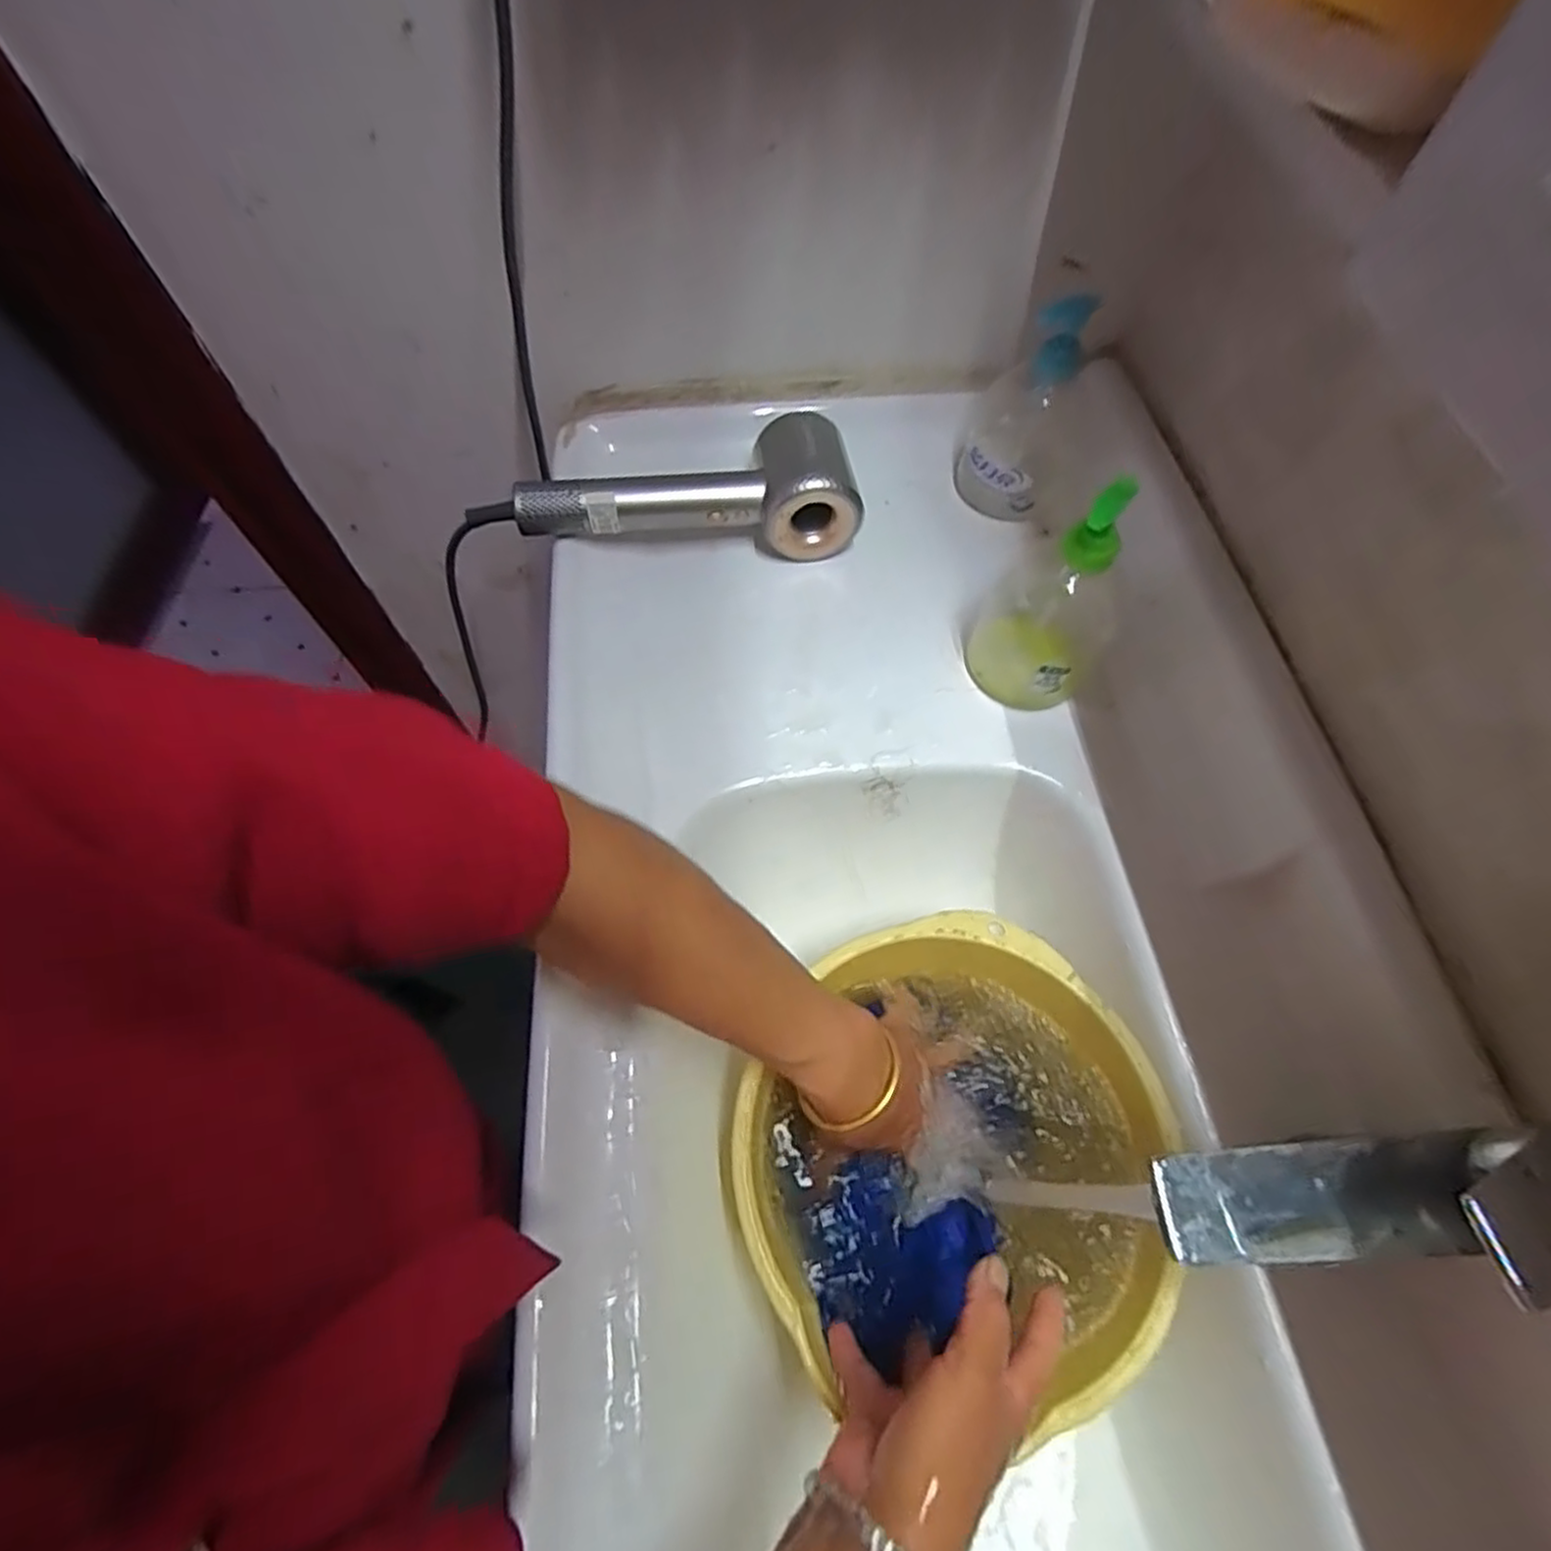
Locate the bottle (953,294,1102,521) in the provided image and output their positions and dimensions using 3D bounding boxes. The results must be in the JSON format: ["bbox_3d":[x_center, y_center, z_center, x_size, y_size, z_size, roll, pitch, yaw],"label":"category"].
[{"bbox_3d":[0.187,-0.275,0.556,0.077,0.159,0.080,13,63,6],"label":"bottle"}]

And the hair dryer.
[{"bbox_3d":[-0.064,-0.219,0.567,0.251,0.072,0.091,-2,63,-2],"label":"hair dryer"}]

